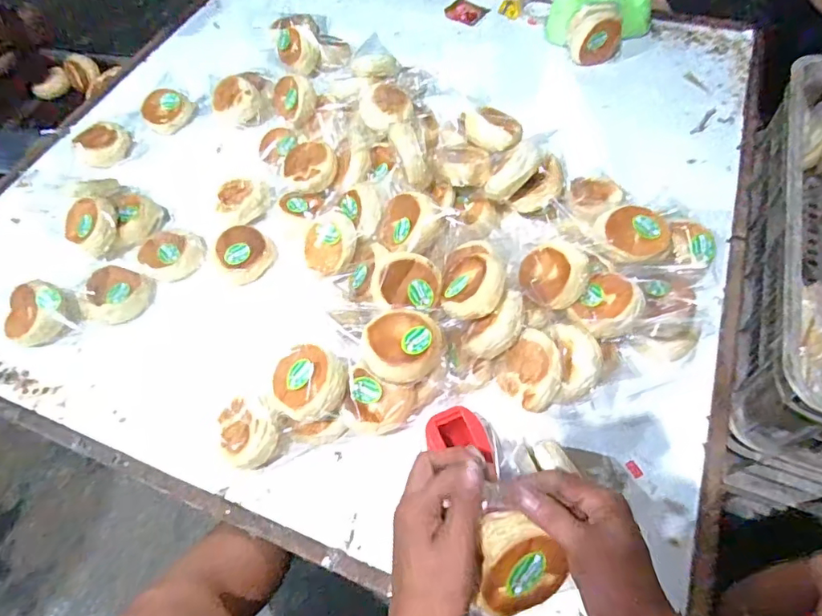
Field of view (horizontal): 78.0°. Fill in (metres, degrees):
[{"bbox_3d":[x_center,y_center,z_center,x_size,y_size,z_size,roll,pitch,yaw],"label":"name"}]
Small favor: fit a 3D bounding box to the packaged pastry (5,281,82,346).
[{"bbox_3d":[-0.511,0.010,0.702,0.098,0.060,0.078,-19,59,-6],"label":"packaged pastry"}]

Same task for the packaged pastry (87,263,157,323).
[{"bbox_3d":[-0.418,-0.020,0.724,0.079,0.039,0.091,23,64,17],"label":"packaged pastry"}]

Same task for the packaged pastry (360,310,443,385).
[{"bbox_3d":[-0.010,0.043,0.599,0.087,0.032,0.083,-2,59,3],"label":"packaged pastry"}]

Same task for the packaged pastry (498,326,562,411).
[{"bbox_3d":[0.144,0.076,0.607,0.081,0.020,0.081,-10,74,37],"label":"packaged pastry"}]

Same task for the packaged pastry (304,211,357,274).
[{"bbox_3d":[-0.116,-0.092,0.733,0.077,0.028,0.086,32,111,16],"label":"packaged pastry"}]

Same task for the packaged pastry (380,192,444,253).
[{"bbox_3d":[-0.002,-0.119,0.721,0.084,0.038,0.084,-8,74,30],"label":"packaged pastry"}]

